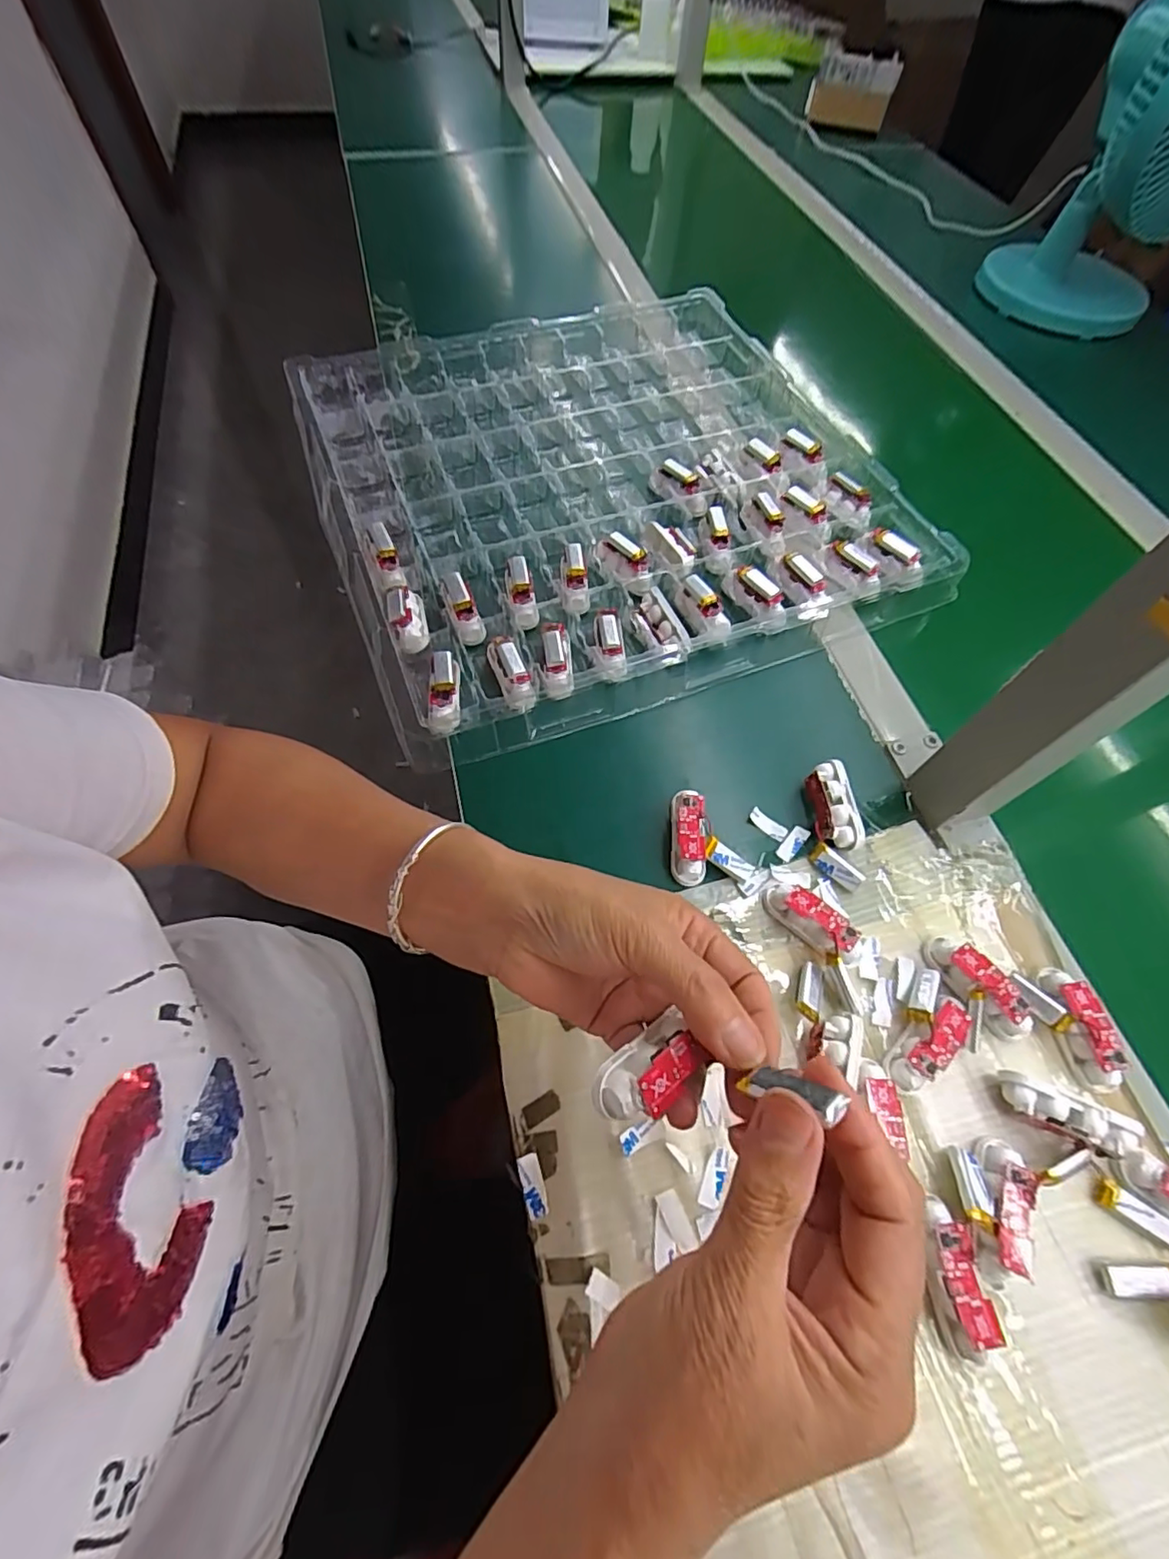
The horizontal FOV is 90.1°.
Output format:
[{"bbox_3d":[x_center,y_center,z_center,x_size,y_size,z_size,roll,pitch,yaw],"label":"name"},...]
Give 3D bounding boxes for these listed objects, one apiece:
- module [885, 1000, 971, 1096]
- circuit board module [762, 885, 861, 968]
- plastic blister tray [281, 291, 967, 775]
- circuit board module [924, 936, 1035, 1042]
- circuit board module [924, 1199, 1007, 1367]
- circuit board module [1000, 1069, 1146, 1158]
[{"bbox_3d":[0.184,0.143,0.314,0.064,0.019,0.020,-41,71,-21],"label":"module"},{"bbox_3d":[0.136,0.084,0.345,0.060,0.019,0.020,38,67,17],"label":"circuit board module"},{"bbox_3d":[0.015,-0.274,0.531,0.475,0.036,0.477,-19,64,-12],"label":"plastic blister tray"},{"bbox_3d":[0.223,0.116,0.330,0.019,0.019,0.061,-32,68,-18],"label":"circuit board module"},{"bbox_3d":[0.170,0.231,0.268,0.019,0.019,0.061,-7,63,-6],"label":"circuit board module"},{"bbox_3d":[0.245,0.172,0.299,0.059,0.022,0.021,22,63,9],"label":"circuit board module"}]

